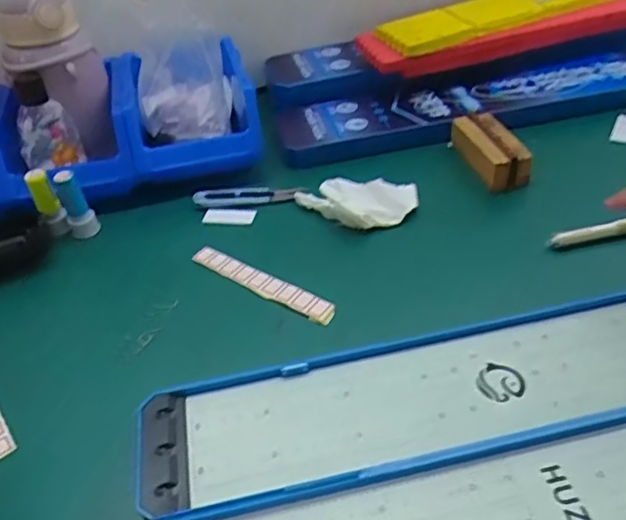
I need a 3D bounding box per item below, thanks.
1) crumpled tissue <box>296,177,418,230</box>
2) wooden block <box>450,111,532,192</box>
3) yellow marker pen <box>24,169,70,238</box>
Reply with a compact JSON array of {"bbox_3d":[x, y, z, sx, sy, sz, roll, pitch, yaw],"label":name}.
[{"bbox_3d":[0.038,-0.051,0.520,0.105,0.017,0.056,-2,41,5],"label":"crumpled tissue"},{"bbox_3d":[0.162,-0.105,0.551,0.044,0.030,0.095,-15,41,-10],"label":"wooden block"},{"bbox_3d":[-0.231,-0.050,0.522,0.018,0.060,0.016,-29,46,-25],"label":"yellow marker pen"}]

